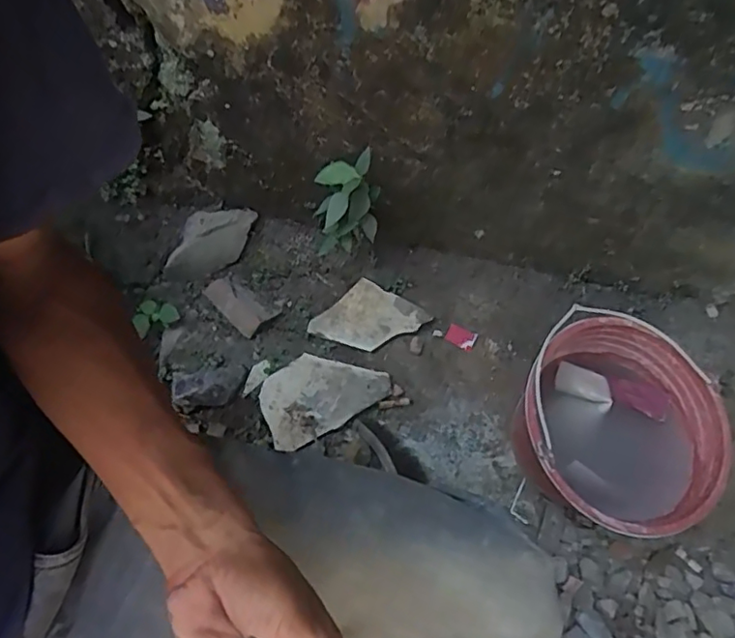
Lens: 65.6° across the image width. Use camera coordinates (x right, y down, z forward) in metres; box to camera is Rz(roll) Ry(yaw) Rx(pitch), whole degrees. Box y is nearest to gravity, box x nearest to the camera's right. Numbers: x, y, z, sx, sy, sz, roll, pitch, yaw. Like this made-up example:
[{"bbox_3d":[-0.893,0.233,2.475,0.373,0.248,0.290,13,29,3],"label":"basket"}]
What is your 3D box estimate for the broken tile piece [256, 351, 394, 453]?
[{"bbox_3d":[-0.066,0.103,0.824,0.175,0.013,0.115,-25,62,-21],"label":"broken tile piece"}]

